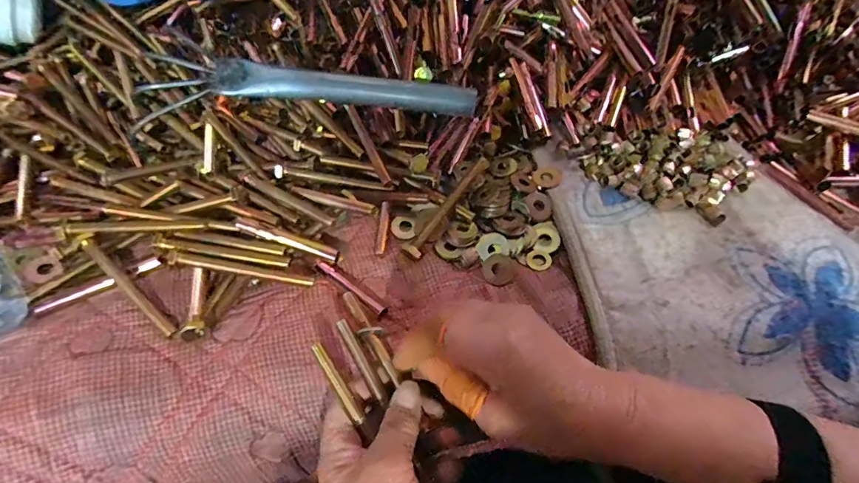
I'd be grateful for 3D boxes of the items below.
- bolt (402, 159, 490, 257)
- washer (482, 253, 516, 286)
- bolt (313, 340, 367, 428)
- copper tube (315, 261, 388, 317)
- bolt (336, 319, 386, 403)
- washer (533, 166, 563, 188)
[{"bbox_3d":[0.015,-0.032,0.358,0.017,0.015,0.107,29,60,20],"label":"bolt"},{"bbox_3d":[0.054,0.022,0.332,0.025,0.006,0.025,0,54,1],"label":"washer"},{"bbox_3d":[-0.056,0.087,0.262,0.007,0.004,0.054,-31,78,-17],"label":"bolt"},{"bbox_3d":[-0.059,0.034,0.318,0.066,0.008,0.009,32,61,22],"label":"copper tube"},{"bbox_3d":[-0.044,0.076,0.275,0.007,0.004,0.057,-28,76,-16],"label":"bolt"},{"bbox_3d":[0.108,-0.059,0.388,0.024,0.004,0.027,26,59,18],"label":"washer"}]

